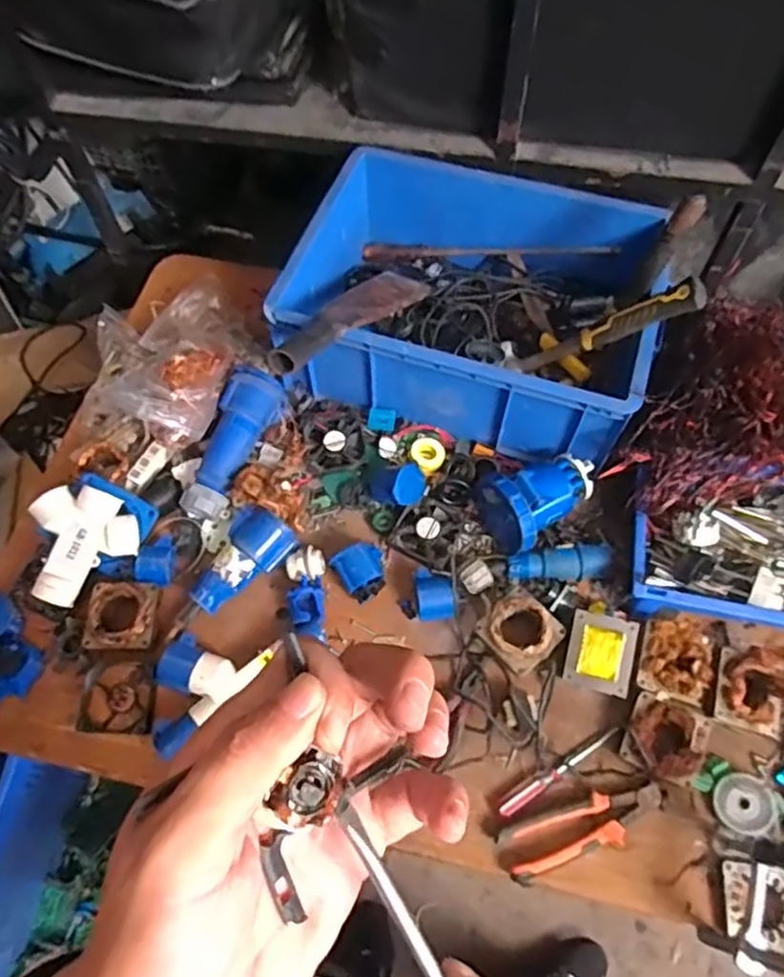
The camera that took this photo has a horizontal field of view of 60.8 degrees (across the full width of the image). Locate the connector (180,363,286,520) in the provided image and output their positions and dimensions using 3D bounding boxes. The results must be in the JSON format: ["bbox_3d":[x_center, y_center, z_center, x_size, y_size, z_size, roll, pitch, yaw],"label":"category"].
[{"bbox_3d":[-0.212,-0.061,0.892,0.073,0.066,0.209,18,63,9],"label":"connector"}]

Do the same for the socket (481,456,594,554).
[{"bbox_3d":[0.185,0.006,0.863,0.143,0.111,0.099,-36,67,-18],"label":"socket"}]

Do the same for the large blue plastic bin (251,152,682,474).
[{"bbox_3d":[0.118,-0.263,0.945,0.475,0.168,0.430,19,63,10],"label":"large blue plastic bin"}]

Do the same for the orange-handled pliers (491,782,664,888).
[{"bbox_3d":[0.210,0.371,0.732,0.181,0.014,0.057,-17,63,-9],"label":"orange-handled pliers"}]

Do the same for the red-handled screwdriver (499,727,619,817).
[{"bbox_3d":[0.192,0.320,0.760,0.166,0.024,0.017,-27,65,-14],"label":"red-handled screwdriver"}]

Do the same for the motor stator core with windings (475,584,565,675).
[{"bbox_3d":[0.154,0.167,0.797,0.084,0.035,0.082,-41,69,-20],"label":"motor stator core with windings"}]

